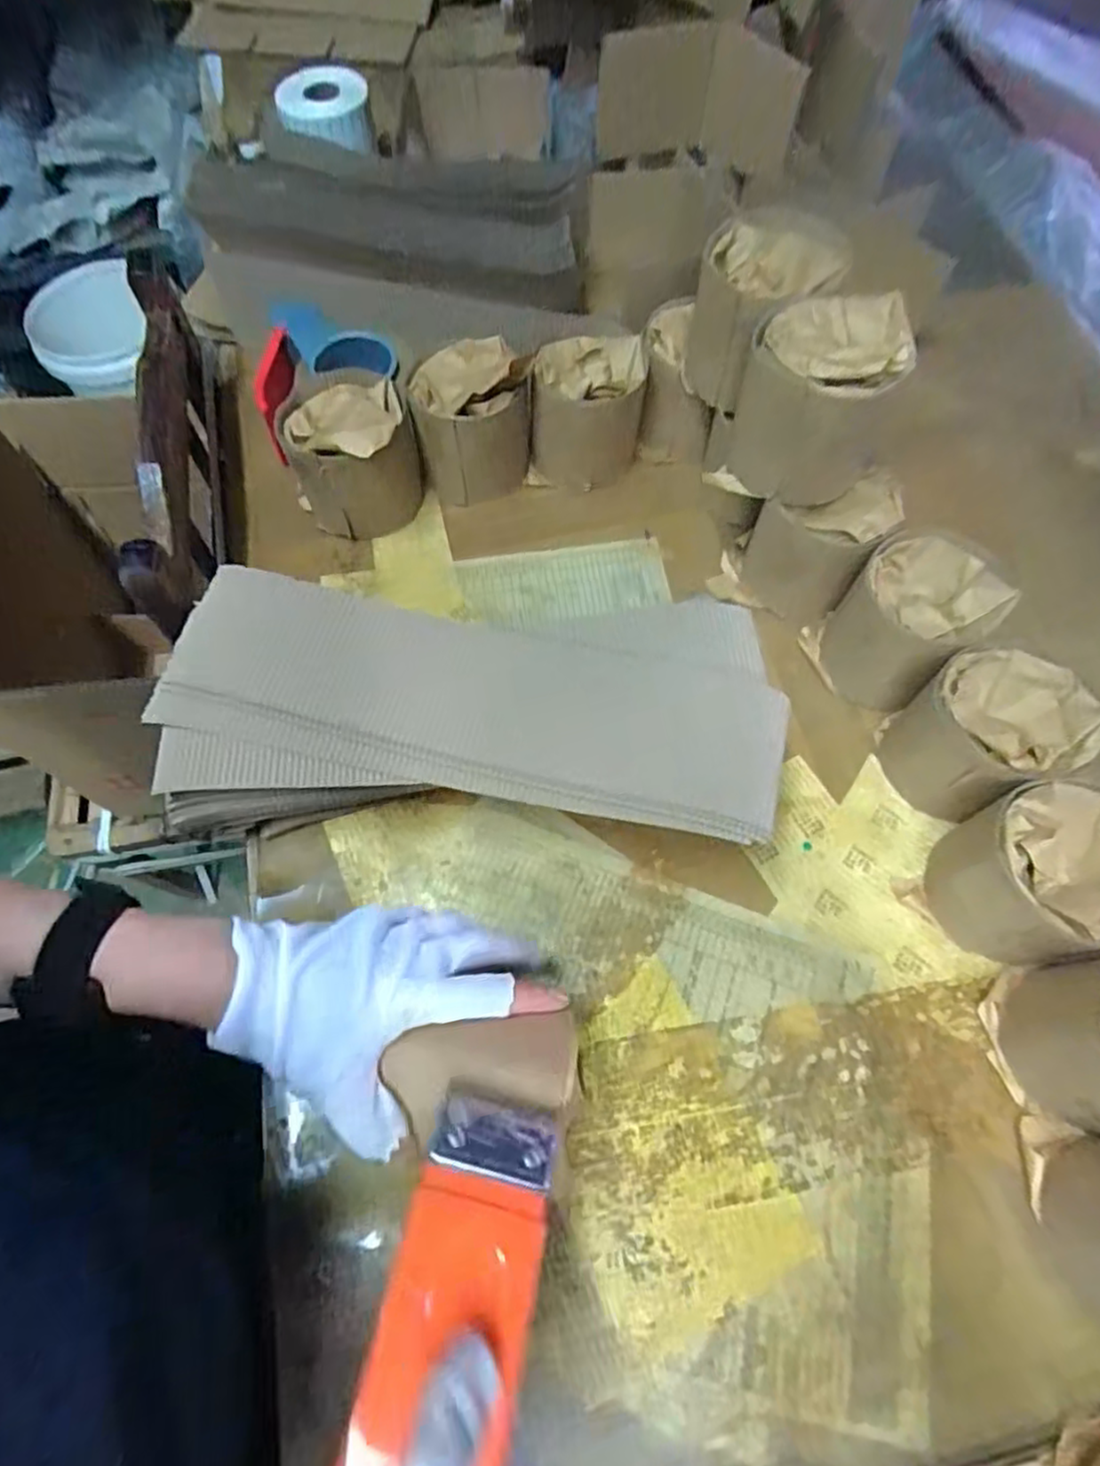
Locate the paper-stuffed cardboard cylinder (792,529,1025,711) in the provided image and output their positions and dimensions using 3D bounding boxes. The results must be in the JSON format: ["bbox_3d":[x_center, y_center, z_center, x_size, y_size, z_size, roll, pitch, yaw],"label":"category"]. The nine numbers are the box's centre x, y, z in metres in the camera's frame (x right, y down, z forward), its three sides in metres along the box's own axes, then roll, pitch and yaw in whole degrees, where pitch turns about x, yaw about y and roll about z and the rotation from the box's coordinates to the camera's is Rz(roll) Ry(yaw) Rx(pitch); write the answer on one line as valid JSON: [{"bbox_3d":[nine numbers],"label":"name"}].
[{"bbox_3d":[0.263,-0.085,0.517,0.104,0.090,0.095,0,66,1],"label":"paper-stuffed cardboard cylinder"}]

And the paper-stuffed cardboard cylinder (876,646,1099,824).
[{"bbox_3d":[0.293,0.001,0.472,0.095,0.102,0.091,-21,67,-9],"label":"paper-stuffed cardboard cylinder"}]

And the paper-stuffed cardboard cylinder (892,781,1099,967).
[{"bbox_3d":[0.298,0.087,0.425,0.094,0.111,0.092,0,66,1],"label":"paper-stuffed cardboard cylinder"}]

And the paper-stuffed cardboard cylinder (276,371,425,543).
[{"bbox_3d":[-0.169,-0.245,0.604,0.108,0.103,0.111,-12,66,-4],"label":"paper-stuffed cardboard cylinder"}]

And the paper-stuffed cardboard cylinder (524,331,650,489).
[{"bbox_3d":[0.034,-0.278,0.612,0.090,0.102,0.086,11,66,6],"label":"paper-stuffed cardboard cylinder"}]

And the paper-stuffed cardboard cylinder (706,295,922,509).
[{"bbox_3d":[0.186,-0.232,0.488,0.101,0.121,0.097,34,71,15],"label":"paper-stuffed cardboard cylinder"}]

